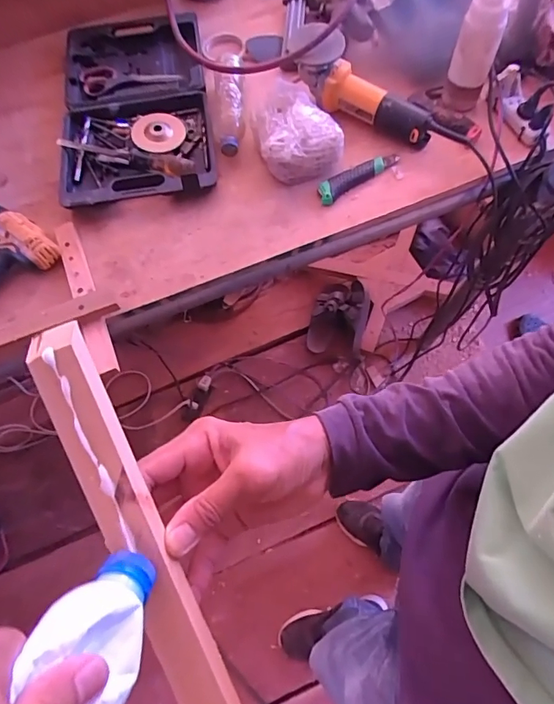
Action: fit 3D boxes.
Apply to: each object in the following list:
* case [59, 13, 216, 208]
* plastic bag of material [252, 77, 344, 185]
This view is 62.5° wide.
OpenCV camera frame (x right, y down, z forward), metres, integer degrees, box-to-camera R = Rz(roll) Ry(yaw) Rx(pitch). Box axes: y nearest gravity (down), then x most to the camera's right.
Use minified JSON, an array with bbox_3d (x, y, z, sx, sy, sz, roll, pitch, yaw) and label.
[{"bbox_3d":[-0.251,-0.436,0.804,0.248,0.061,0.394,-8,69,-2],"label":"case"},{"bbox_3d":[0.032,-0.372,0.768,0.131,0.073,0.149,-12,69,-4],"label":"plastic bag of material"}]

